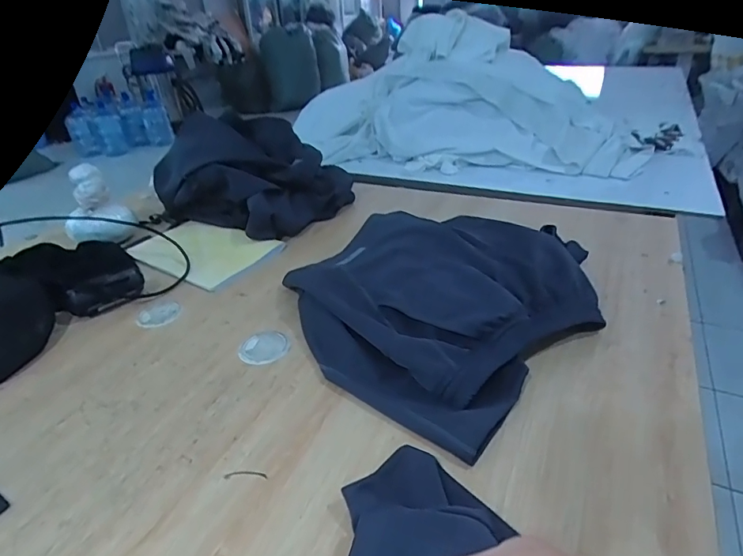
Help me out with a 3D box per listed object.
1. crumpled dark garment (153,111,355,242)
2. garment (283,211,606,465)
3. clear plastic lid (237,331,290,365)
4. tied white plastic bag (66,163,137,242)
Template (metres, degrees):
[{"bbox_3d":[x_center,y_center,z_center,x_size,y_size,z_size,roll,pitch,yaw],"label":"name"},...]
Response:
[{"bbox_3d":[-0.244,-0.215,0.961,0.327,0.185,0.270,12,35,24],"label":"crumpled dark garment"},{"bbox_3d":[0.098,0.008,0.657,0.416,0.077,0.386,-28,39,-34],"label":"garment"},{"bbox_3d":[-0.144,0.093,0.615,0.065,0.004,0.063,-4,33,3],"label":"clear plastic lid"},{"bbox_3d":[-0.524,-0.133,0.873,0.089,0.138,0.094,1,31,7],"label":"tied white plastic bag"}]

